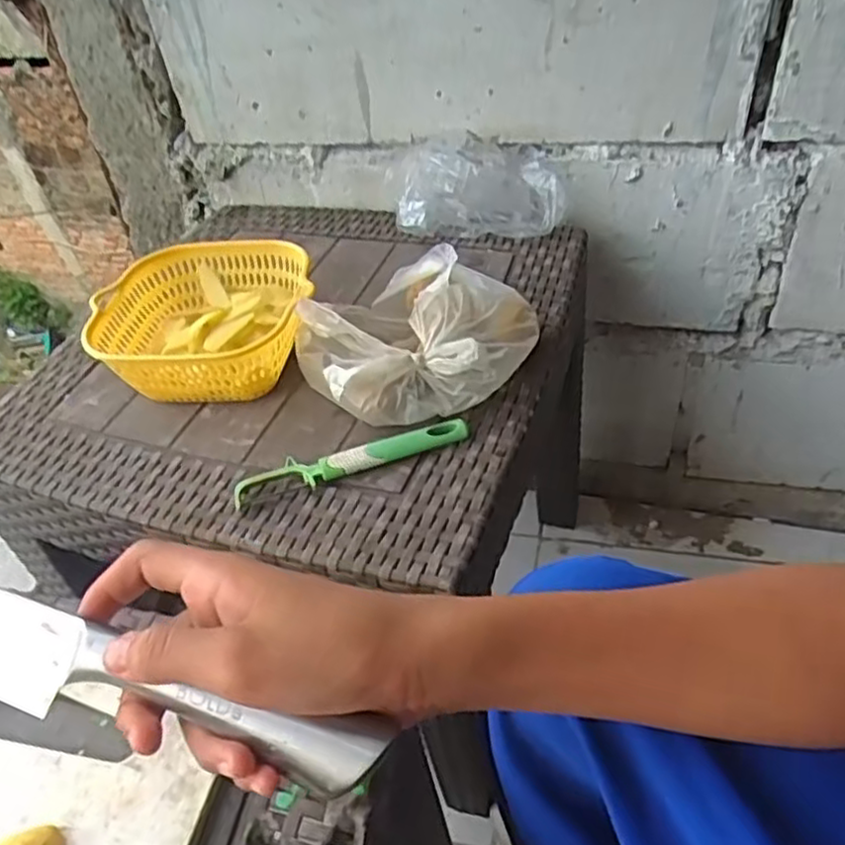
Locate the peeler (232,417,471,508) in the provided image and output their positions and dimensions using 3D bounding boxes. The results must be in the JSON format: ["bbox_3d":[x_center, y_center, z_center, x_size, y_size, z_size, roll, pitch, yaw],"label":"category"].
[{"bbox_3d":[-0.051,0.027,0.514,0.170,0.015,0.023,-15,44,-8],"label":"peeler"}]

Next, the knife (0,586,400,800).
[{"bbox_3d":[-0.165,0.093,0.292,0.306,0.028,0.031,15,47,10],"label":"knife"}]

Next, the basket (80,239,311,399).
[{"bbox_3d":[-0.180,-0.080,0.606,0.171,0.073,0.171,-9,43,-1],"label":"basket"}]

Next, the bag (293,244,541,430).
[{"bbox_3d":[-0.005,-0.072,0.559,0.167,0.087,0.153,-26,46,-18],"label":"bag"}]

